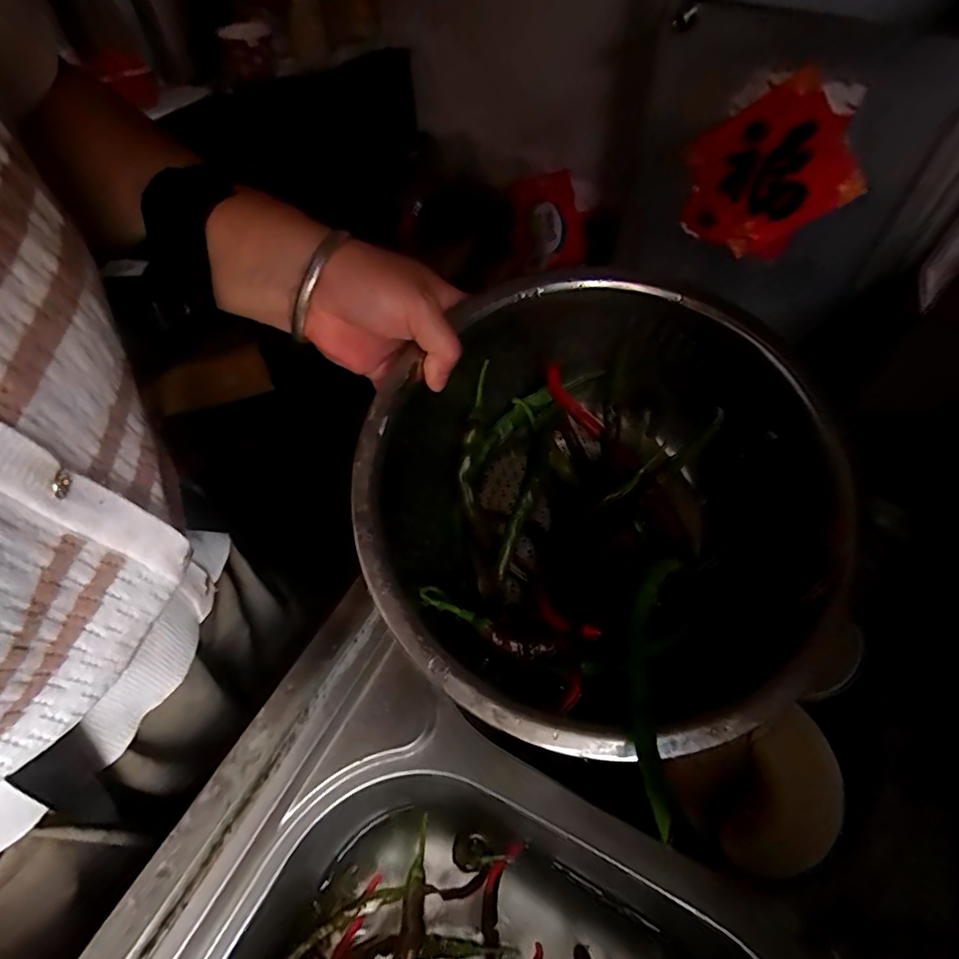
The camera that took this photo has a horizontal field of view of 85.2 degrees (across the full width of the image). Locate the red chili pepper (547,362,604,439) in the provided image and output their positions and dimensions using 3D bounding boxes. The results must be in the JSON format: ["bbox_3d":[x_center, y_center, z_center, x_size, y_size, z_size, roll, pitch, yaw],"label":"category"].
[{"bbox_3d":[0.061,-0.050,0.340,0.055,0.015,0.008,47,58,-13],"label":"red chili pepper"}]

